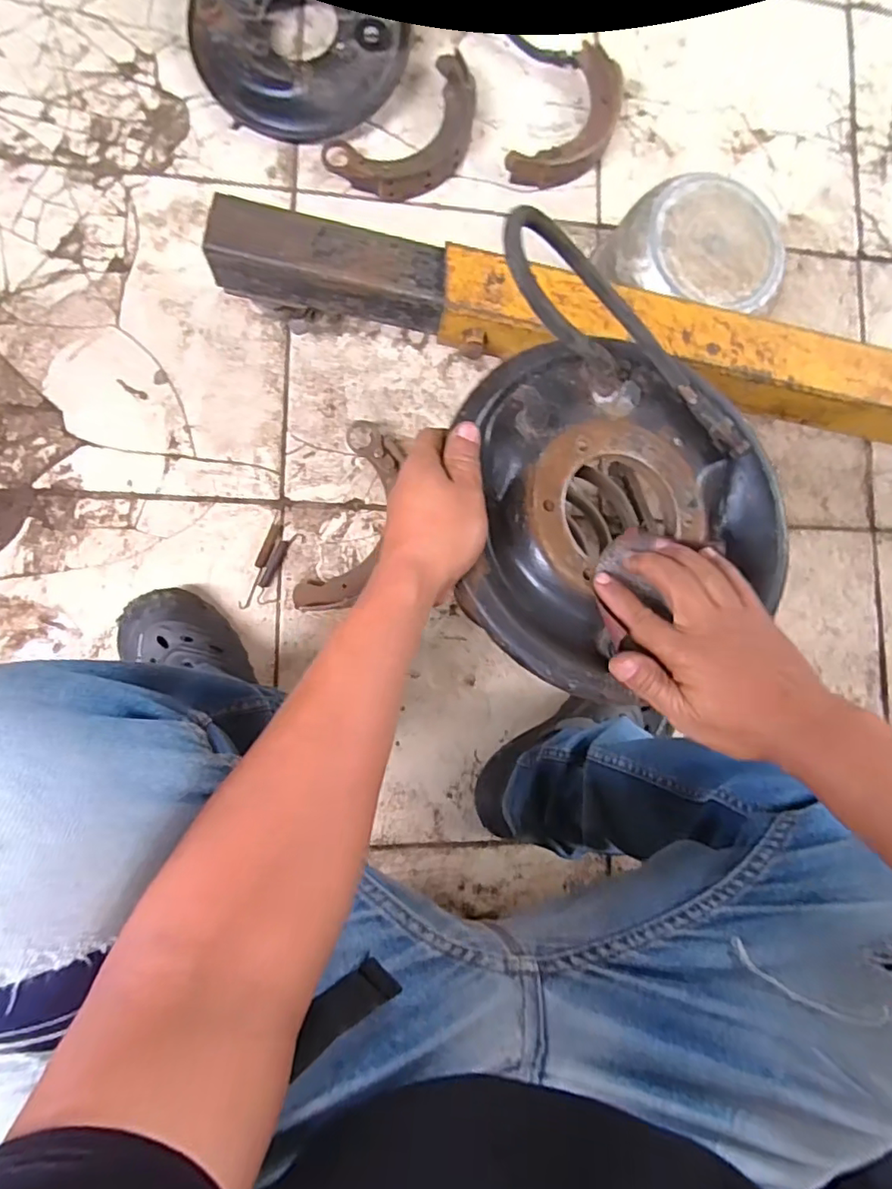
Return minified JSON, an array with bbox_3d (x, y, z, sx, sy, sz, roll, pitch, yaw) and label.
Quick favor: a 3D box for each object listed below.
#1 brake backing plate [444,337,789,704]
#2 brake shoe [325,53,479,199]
[{"bbox_3d":[0.117,-0.068,0.409,0.256,0.053,0.234,0,88,-7],"label":"brake backing plate"},{"bbox_3d":[-0.040,-0.579,0.728,0.216,0.029,0.114,-40,93,-7],"label":"brake shoe"}]

